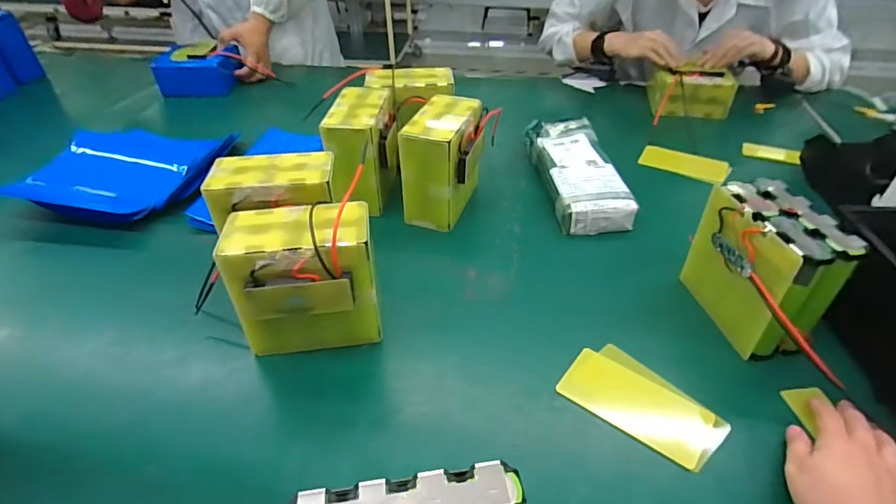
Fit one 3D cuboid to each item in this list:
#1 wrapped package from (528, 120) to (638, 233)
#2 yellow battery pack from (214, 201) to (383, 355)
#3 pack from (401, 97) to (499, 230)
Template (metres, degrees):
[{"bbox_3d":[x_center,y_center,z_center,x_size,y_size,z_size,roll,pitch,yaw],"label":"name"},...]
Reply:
[{"bbox_3d":[0.203,-0.132,0.786,0.110,0.057,0.278,-3,40,-3],"label":"wrapped package"},{"bbox_3d":[-0.149,0.034,0.518,0.142,0.149,0.086,-7,40,-8],"label":"yellow battery pack"},{"bbox_3d":[-0.005,-0.128,0.714,0.087,0.144,0.142,12,41,15],"label":"pack"}]

